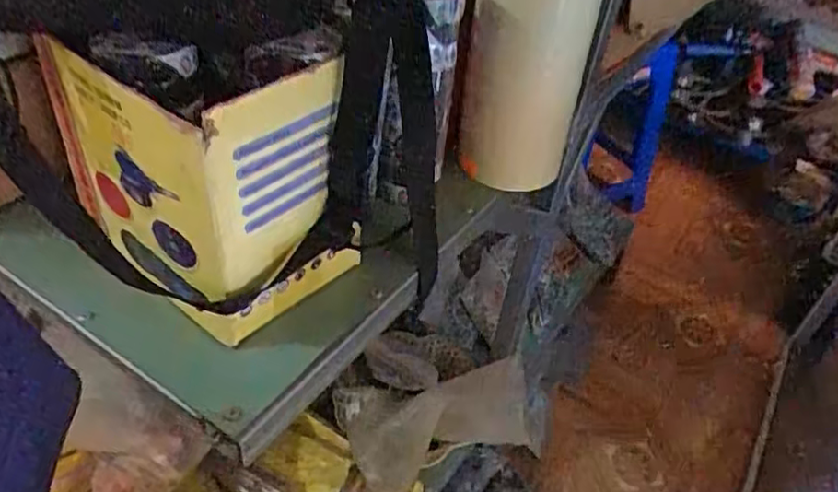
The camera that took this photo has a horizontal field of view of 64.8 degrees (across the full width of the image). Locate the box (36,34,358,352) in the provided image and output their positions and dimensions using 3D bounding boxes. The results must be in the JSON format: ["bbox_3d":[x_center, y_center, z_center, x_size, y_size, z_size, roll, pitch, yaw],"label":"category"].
[{"bbox_3d":[-0.148,-0.058,0.454,0.171,0.171,0.112,33,50,26],"label":"box"}]

